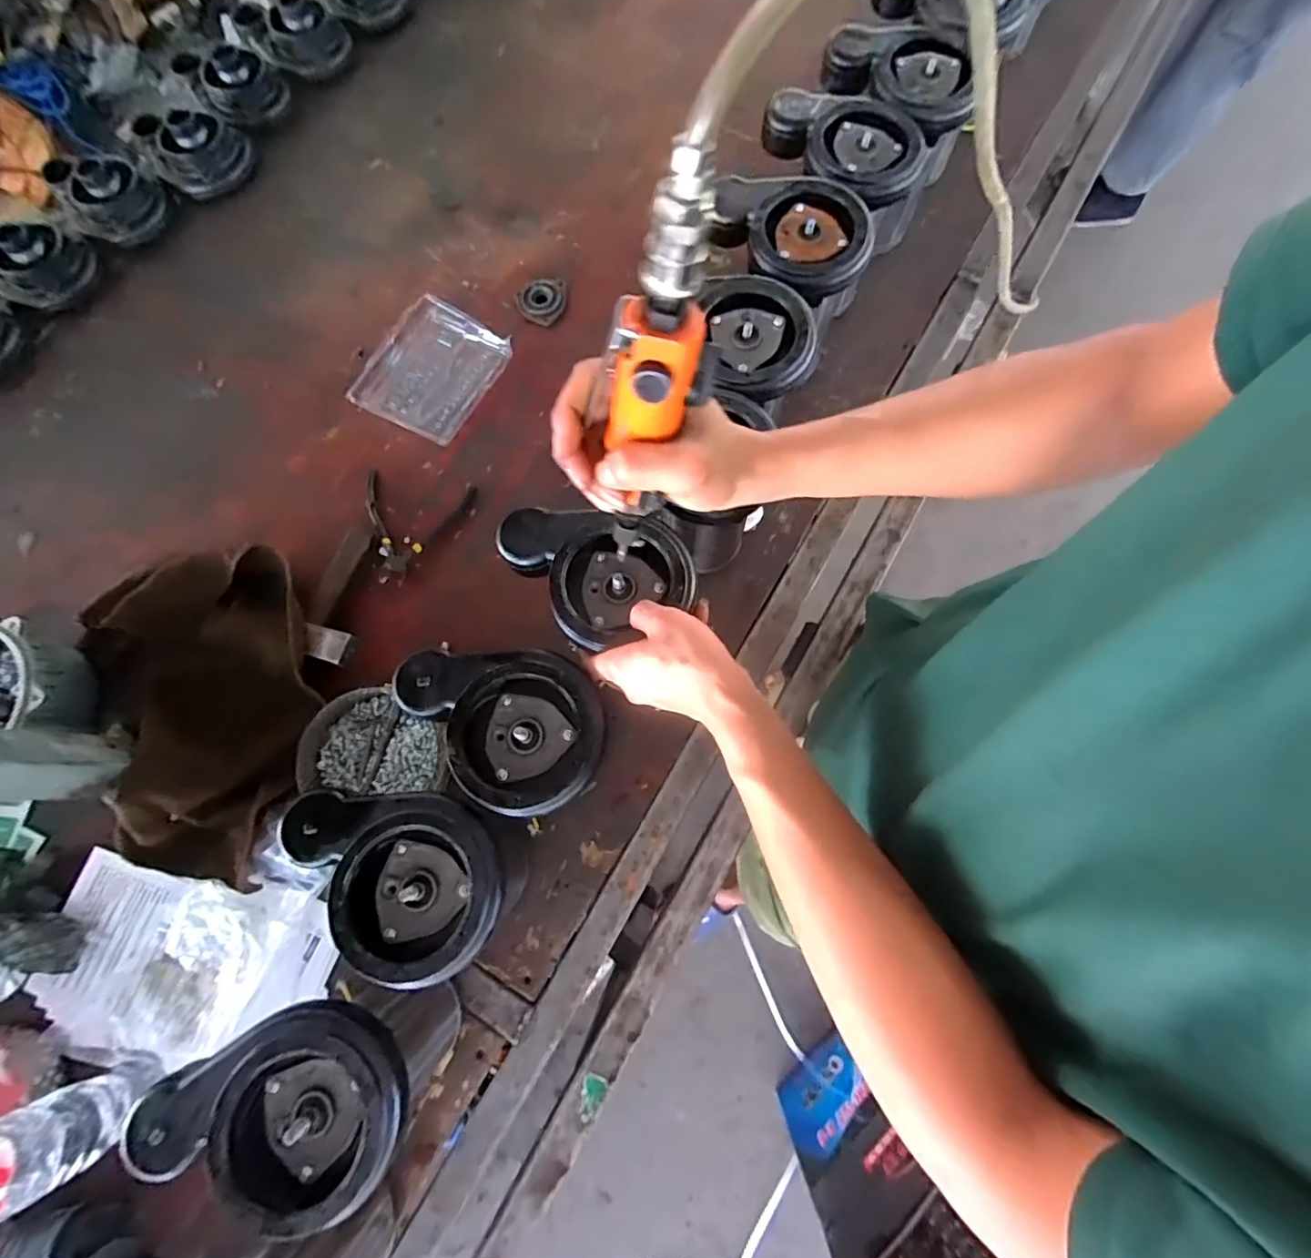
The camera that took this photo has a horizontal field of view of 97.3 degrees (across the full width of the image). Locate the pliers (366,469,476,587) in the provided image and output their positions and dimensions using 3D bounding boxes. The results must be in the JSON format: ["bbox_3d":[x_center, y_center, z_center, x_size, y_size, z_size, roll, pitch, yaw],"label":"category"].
[{"bbox_3d":[-0.287,-0.117,0.665,0.126,0.015,0.136,6,75,2],"label":"pliers"}]

